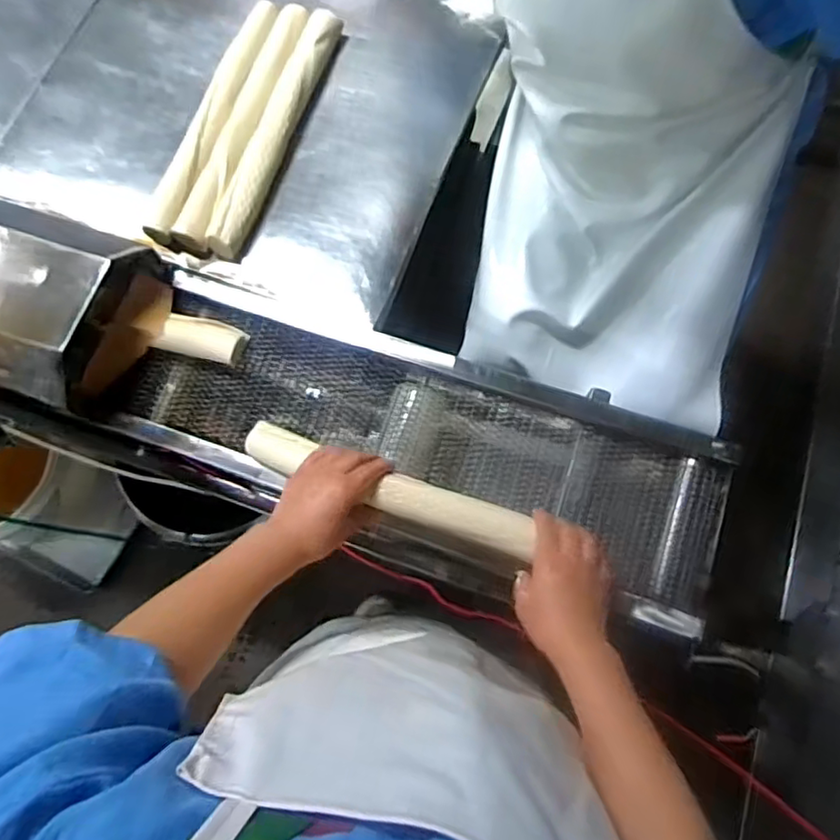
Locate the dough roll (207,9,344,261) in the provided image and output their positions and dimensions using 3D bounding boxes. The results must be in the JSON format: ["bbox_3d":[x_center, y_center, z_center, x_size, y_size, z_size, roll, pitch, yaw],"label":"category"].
[{"bbox_3d":[-0.192,-0.387,0.822,0.048,0.039,0.387,19,77,6],"label":"dough roll"}]

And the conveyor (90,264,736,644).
[{"bbox_3d":[0.022,0.041,0.774,0.726,0.139,0.226,18,77,6],"label":"conveyor"}]

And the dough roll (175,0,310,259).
[{"bbox_3d":[-0.233,-0.397,0.834,0.057,0.051,0.390,18,77,6],"label":"dough roll"}]

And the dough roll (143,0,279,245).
[{"bbox_3d":[-0.277,-0.409,0.835,0.058,0.041,0.395,16,77,5],"label":"dough roll"}]

